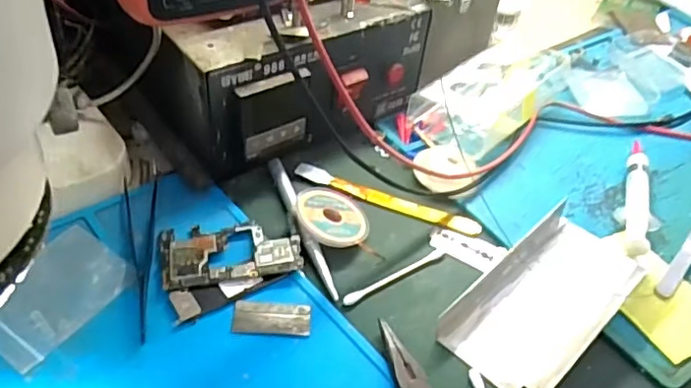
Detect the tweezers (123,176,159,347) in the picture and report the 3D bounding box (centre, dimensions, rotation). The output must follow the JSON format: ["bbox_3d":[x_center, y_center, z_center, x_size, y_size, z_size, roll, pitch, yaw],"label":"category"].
[{"bbox_3d":[-0.113,0.030,0.328,0.018,0.005,0.111,-4,45,-11],"label":"tweezers"}]

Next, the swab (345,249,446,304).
[{"bbox_3d":[0.028,0.045,0.337,0.071,0.004,0.006,-24,52,-28],"label":"swab"}]

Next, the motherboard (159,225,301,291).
[{"bbox_3d":[-0.063,0.031,0.331,0.073,0.007,0.041,-6,46,-13],"label":"motherboard"}]

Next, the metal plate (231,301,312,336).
[{"bbox_3d":[-0.037,0.063,0.306,0.038,0.004,0.018,4,44,-3],"label":"metal plate"}]

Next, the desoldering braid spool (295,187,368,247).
[{"bbox_3d":[-0.007,0.012,0.354,0.045,0.005,0.045,16,37,-13],"label":"desoldering braid spool"}]

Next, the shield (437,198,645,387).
[{"bbox_3d":[0.111,0.055,0.330,0.129,0.011,0.062,-32,57,-33],"label":"shield"}]

